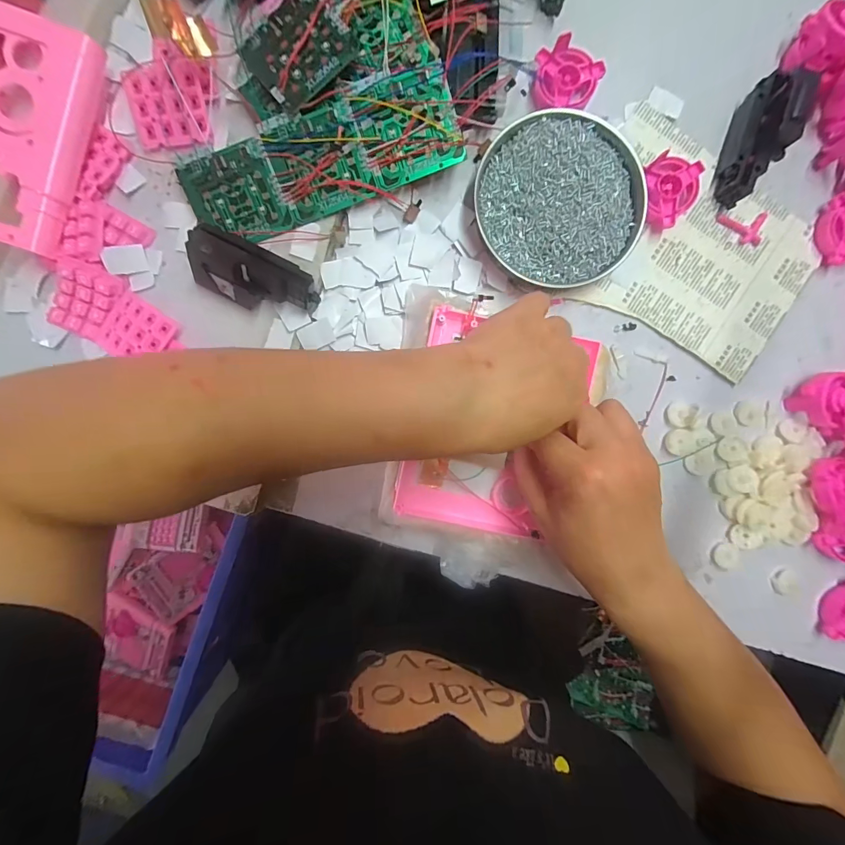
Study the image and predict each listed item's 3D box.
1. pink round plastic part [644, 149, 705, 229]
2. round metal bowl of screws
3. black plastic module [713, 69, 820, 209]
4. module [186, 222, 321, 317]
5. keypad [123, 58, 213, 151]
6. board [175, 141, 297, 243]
[{"bbox_3d":[0.204,-0.194,0.324,0.049,0.018,0.048,0,94,-1],"label":"pink round plastic part"},{"bbox_3d":[0.112,-0.180,0.323,0.131,0.022,0.127,0,94,-1],"label":"round metal bowl of screws"},{"bbox_3d":[0.273,-0.228,0.316,0.041,0.036,0.097,19,94,-2],"label":"black plastic module"},{"bbox_3d":[-0.132,-0.112,0.305,0.100,0.023,0.045,20,127,-8],"label":"module"},{"bbox_3d":[-0.197,-0.245,0.304,0.059,0.005,0.052,-3,113,3],"label":"keypad"},{"bbox_3d":[-0.148,-0.179,0.312,0.072,0.008,0.065,-13,108,2],"label":"board"}]

